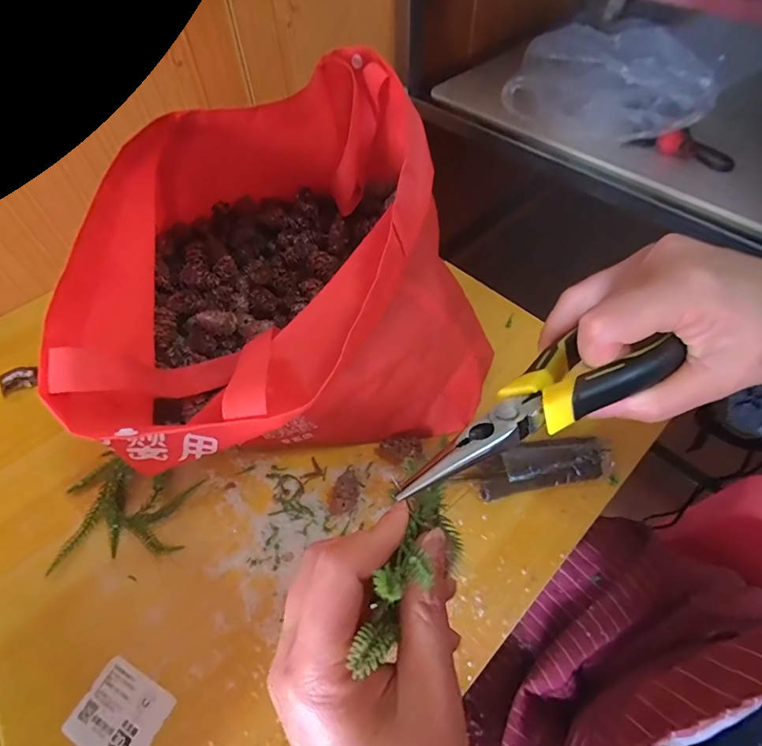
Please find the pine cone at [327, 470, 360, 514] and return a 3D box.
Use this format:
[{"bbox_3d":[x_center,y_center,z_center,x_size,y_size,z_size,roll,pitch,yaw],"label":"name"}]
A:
[{"bbox_3d":[-0.029,0.098,0.376,0.026,0.021,0.040,21,58,16],"label":"pine cone"}]

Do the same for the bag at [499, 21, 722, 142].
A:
[{"bbox_3d":[0.282,-0.364,0.563,0.233,0.101,0.095,27,60,19],"label":"bag"}]

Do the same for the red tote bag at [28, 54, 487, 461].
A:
[{"bbox_3d":[-0.071,-0.086,0.385,0.285,0.214,0.306,-16,56,-9],"label":"red tote bag"}]

